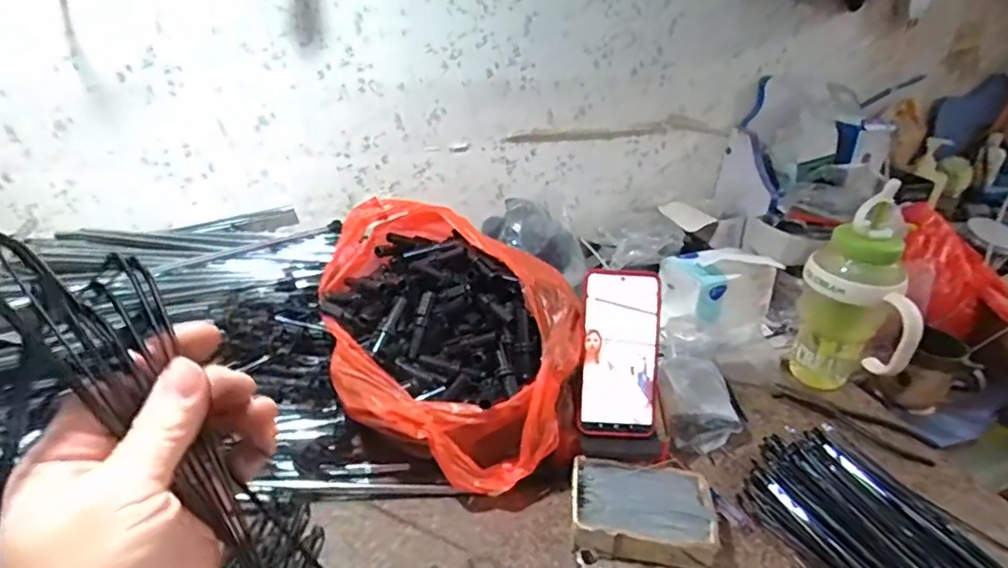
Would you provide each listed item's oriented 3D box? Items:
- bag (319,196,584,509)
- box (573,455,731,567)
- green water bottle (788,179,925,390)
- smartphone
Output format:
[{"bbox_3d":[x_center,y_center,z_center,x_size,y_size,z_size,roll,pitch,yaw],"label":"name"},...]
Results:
[{"bbox_3d":[-0.055,0.060,0.614,0.244,0.231,0.268,-10,30,-17],"label":"bag"},{"bbox_3d":[0.135,0.213,0.534,0.137,0.042,0.094,1,29,3],"label":"box"},{"bbox_3d":[0.440,0.020,0.693,0.129,0.250,0.111,22,36,35],"label":"green water bottle"},{"bbox_3d":[0.116,0.069,0.568,0.079,0.163,0.015,2,0,5],"label":"smartphone"}]

